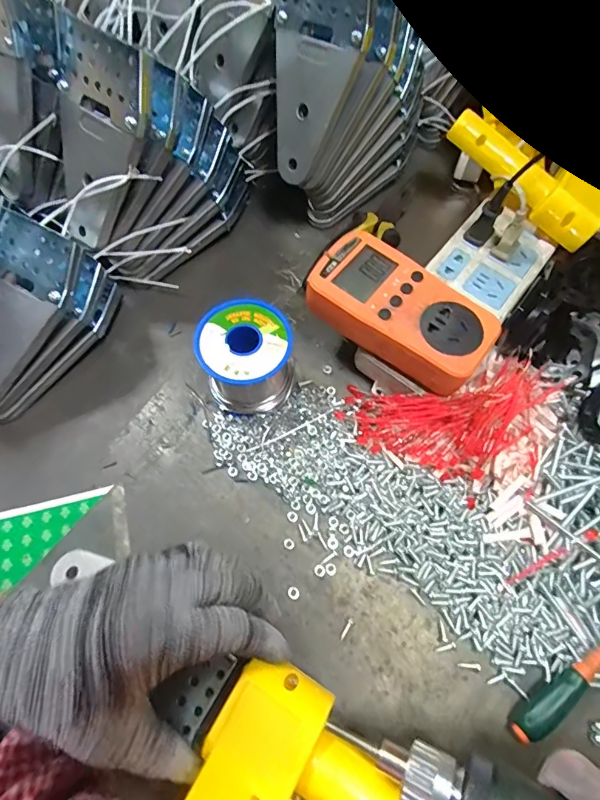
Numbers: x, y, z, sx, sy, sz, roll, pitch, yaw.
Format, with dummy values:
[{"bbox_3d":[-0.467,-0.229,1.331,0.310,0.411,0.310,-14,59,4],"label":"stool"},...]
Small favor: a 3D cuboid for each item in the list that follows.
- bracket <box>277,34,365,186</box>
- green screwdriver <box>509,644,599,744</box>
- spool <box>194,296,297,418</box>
[{"bbox_3d":[0.005,-0.212,0.334,0.061,0.091,0.008,29,42,19],"label":"bracket"},{"bbox_3d":[0.183,0.152,0.267,0.142,0.023,0.013,-32,69,-13],"label":"green screwdriver"},{"bbox_3d":[-0.039,-0.027,0.328,0.069,0.063,0.069,-2,65,0],"label":"spool"}]

